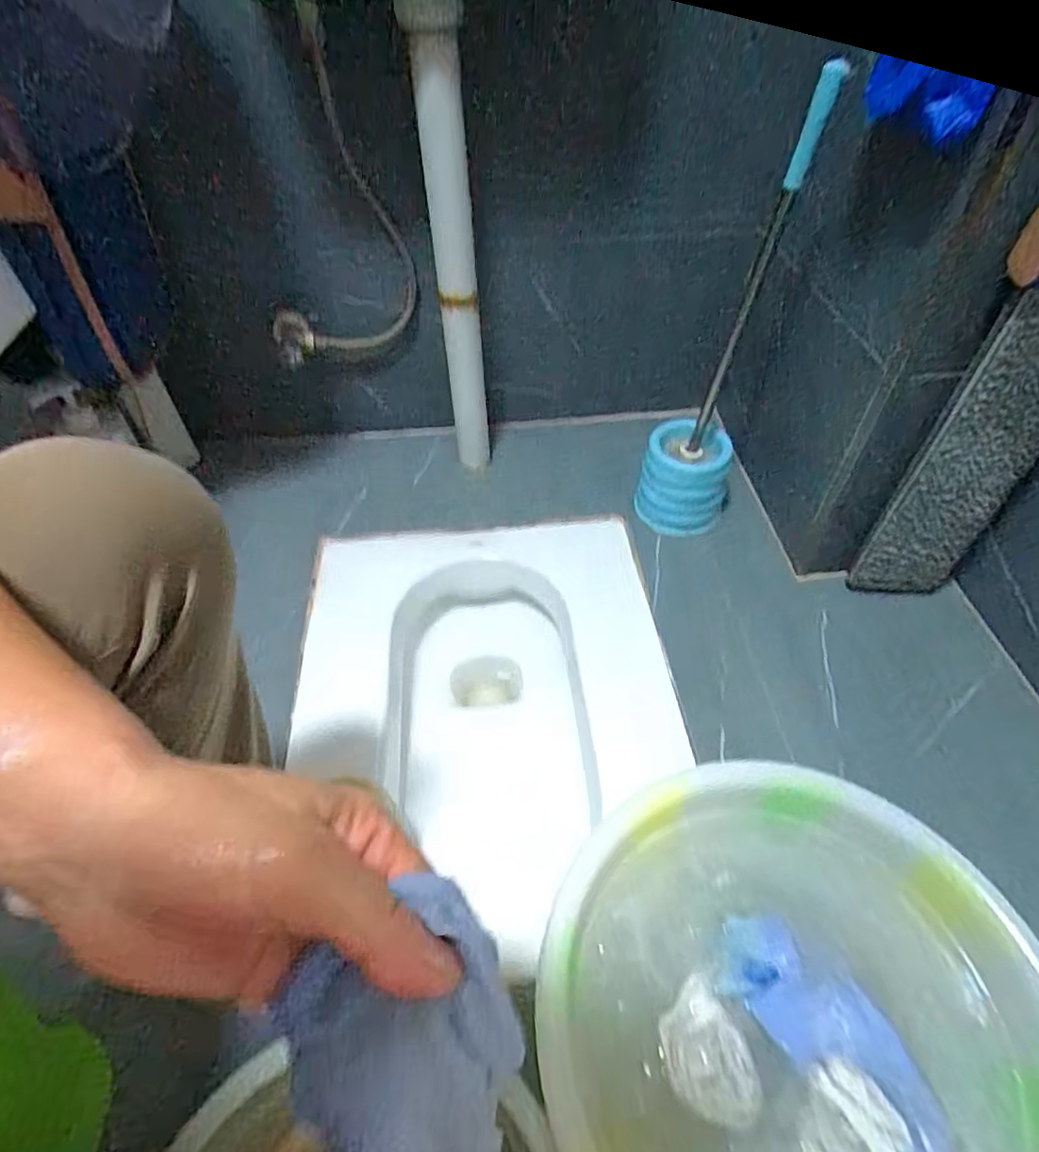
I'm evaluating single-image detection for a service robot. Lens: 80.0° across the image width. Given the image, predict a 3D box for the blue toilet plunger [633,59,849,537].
[{"bbox_3d":[0.222,-0.258,0.715,0.121,0.485,0.100,13,51,12],"label":"blue toilet plunger"}]

